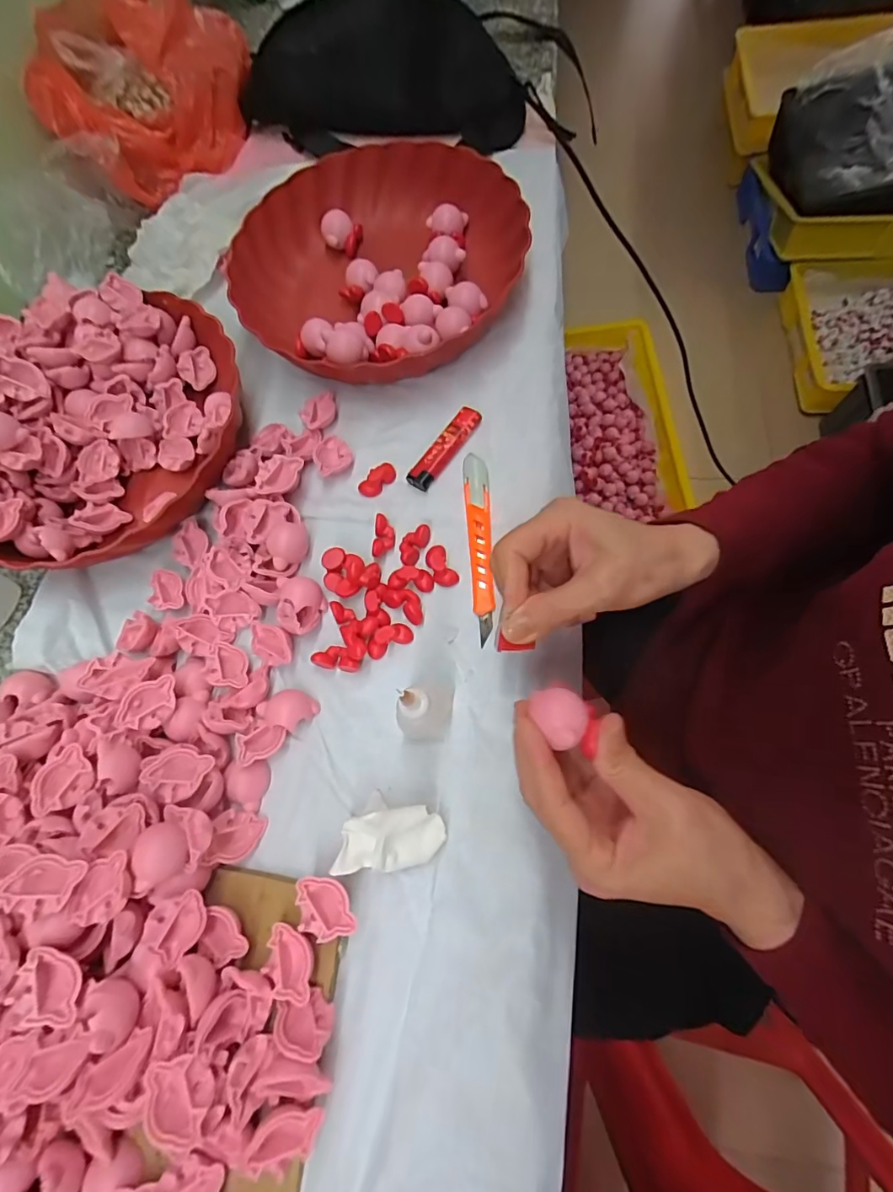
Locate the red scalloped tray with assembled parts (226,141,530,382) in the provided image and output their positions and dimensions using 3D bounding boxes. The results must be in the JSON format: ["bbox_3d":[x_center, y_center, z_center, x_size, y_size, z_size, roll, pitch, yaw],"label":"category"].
[{"bbox_3d":[-0.062,-0.280,0.413,0.234,0.051,0.236,28,76,15],"label":"red scalloped tray with assembled parts"}]

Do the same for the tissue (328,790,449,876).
[{"bbox_3d":[-0.032,0.136,0.284,0.060,0.023,0.038,-4,71,5],"label":"tissue"}]

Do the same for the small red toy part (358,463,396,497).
[{"bbox_3d":[-0.052,-0.089,0.371,0.015,0.009,0.032,41,80,17],"label":"small red toy part"}]

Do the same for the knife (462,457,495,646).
[{"bbox_3d":[0.024,-0.038,0.345,0.016,0.011,0.136,-5,71,5],"label":"knife"}]

